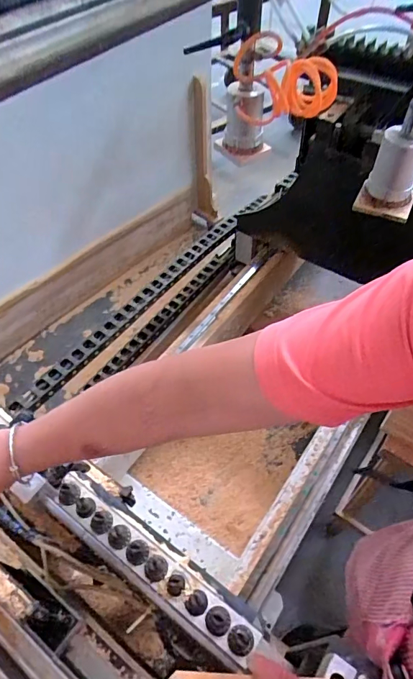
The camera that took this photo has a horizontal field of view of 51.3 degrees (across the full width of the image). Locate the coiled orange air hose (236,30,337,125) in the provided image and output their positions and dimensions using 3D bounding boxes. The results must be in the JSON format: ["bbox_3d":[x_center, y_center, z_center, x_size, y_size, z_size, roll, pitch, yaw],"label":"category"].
[{"bbox_3d":[0.148,-0.473,0.776,0.182,0.129,0.118,8,54,7],"label":"coiled orange air hose"}]

